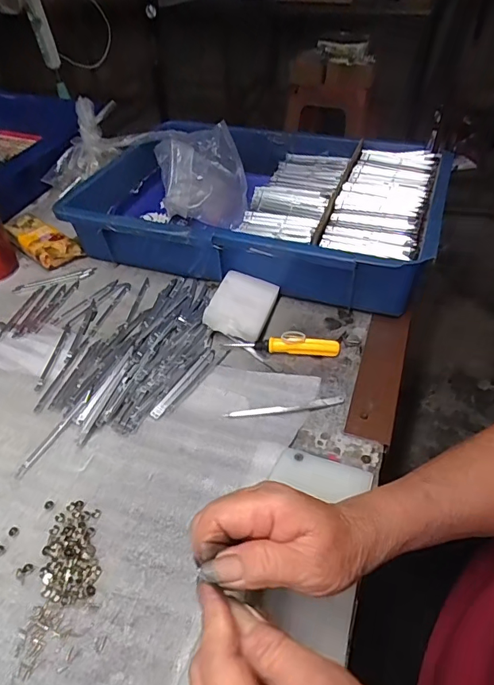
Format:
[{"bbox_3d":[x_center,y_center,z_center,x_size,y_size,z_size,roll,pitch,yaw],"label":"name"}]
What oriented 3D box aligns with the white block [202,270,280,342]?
[{"bbox_3d":[-0.003,-0.039,0.490,0.061,0.034,0.080,14,47,15],"label":"white block"}]

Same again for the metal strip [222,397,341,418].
[{"bbox_3d":[0.034,0.058,0.409,0.107,0.004,0.010,-5,45,-4],"label":"metal strip"}]

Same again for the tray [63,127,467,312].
[{"bbox_3d":[0.016,-0.177,0.592,0.421,0.096,0.275,14,47,14],"label":"tray"}]

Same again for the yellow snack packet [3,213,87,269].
[{"bbox_3d":[-0.267,-0.133,0.595,0.105,0.034,0.054,33,54,29],"label":"yellow snack packet"}]

